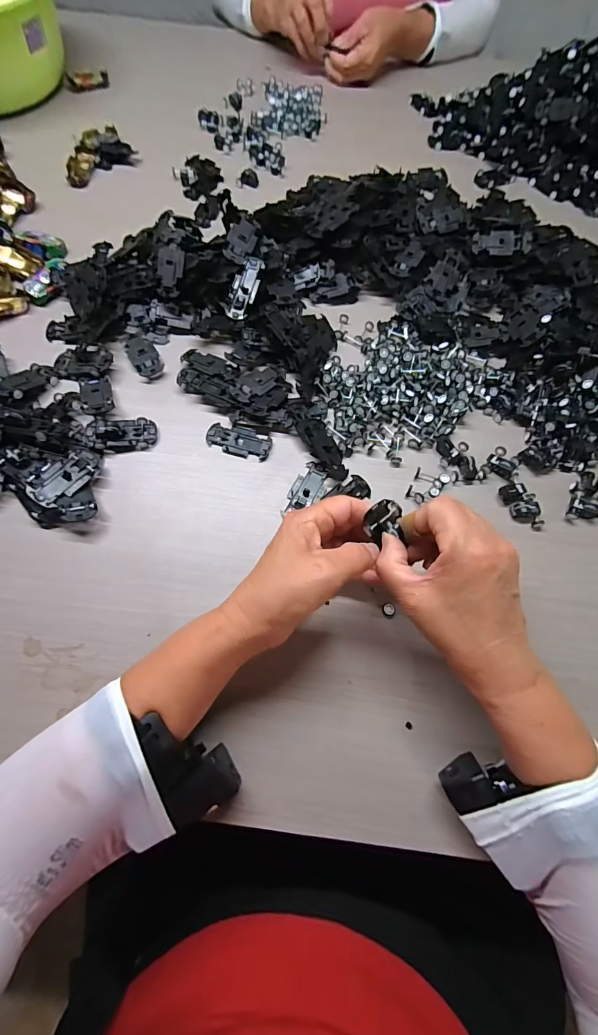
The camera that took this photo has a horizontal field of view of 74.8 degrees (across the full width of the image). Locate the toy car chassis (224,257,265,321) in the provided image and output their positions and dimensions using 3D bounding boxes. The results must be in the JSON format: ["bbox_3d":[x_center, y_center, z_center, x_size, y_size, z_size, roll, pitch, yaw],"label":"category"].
[{"bbox_3d":[-0.060,-0.251,0.430,0.031,0.008,0.068,19,92,6],"label":"toy car chassis"}]

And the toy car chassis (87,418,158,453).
[{"bbox_3d":[-0.174,-0.082,0.384,0.064,0.016,0.032,-6,76,-14],"label":"toy car chassis"}]

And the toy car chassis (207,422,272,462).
[{"bbox_3d":[-0.060,-0.077,0.392,0.065,0.004,0.031,15,68,5],"label":"toy car chassis"}]

